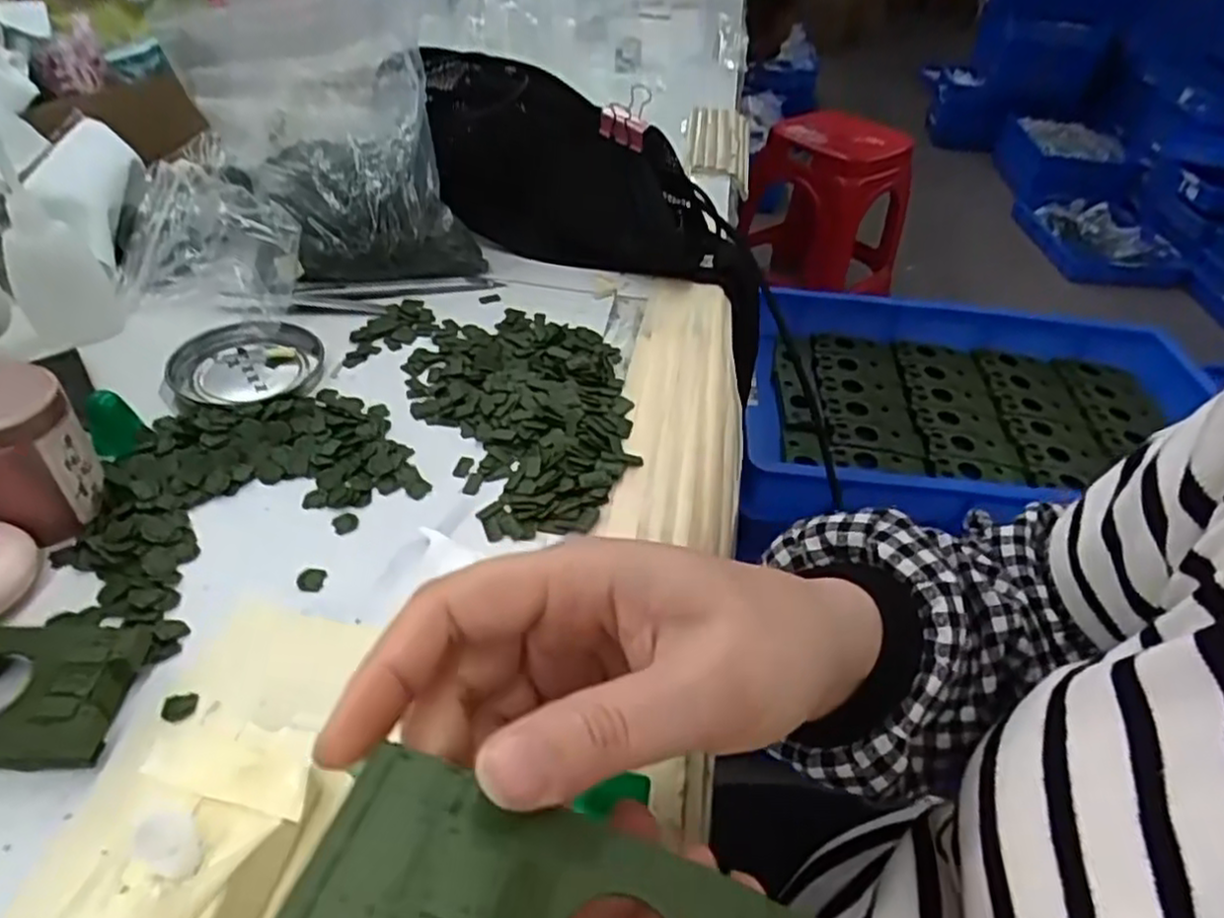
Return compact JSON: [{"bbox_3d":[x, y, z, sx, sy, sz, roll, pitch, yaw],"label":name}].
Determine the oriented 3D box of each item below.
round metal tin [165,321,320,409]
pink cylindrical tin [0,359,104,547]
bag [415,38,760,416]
[{"bbox_3d":[-0.207,-0.051,0.411,0.075,0.017,0.068,1,42,-4],"label":"round metal tin"},{"bbox_3d":[-0.243,-0.003,0.304,0.038,0.064,0.043,34,50,28],"label":"pink cylindrical tin"},{"bbox_3d":[-0.007,-0.194,0.535,0.308,0.112,0.088,30,44,-4],"label":"bag"}]

